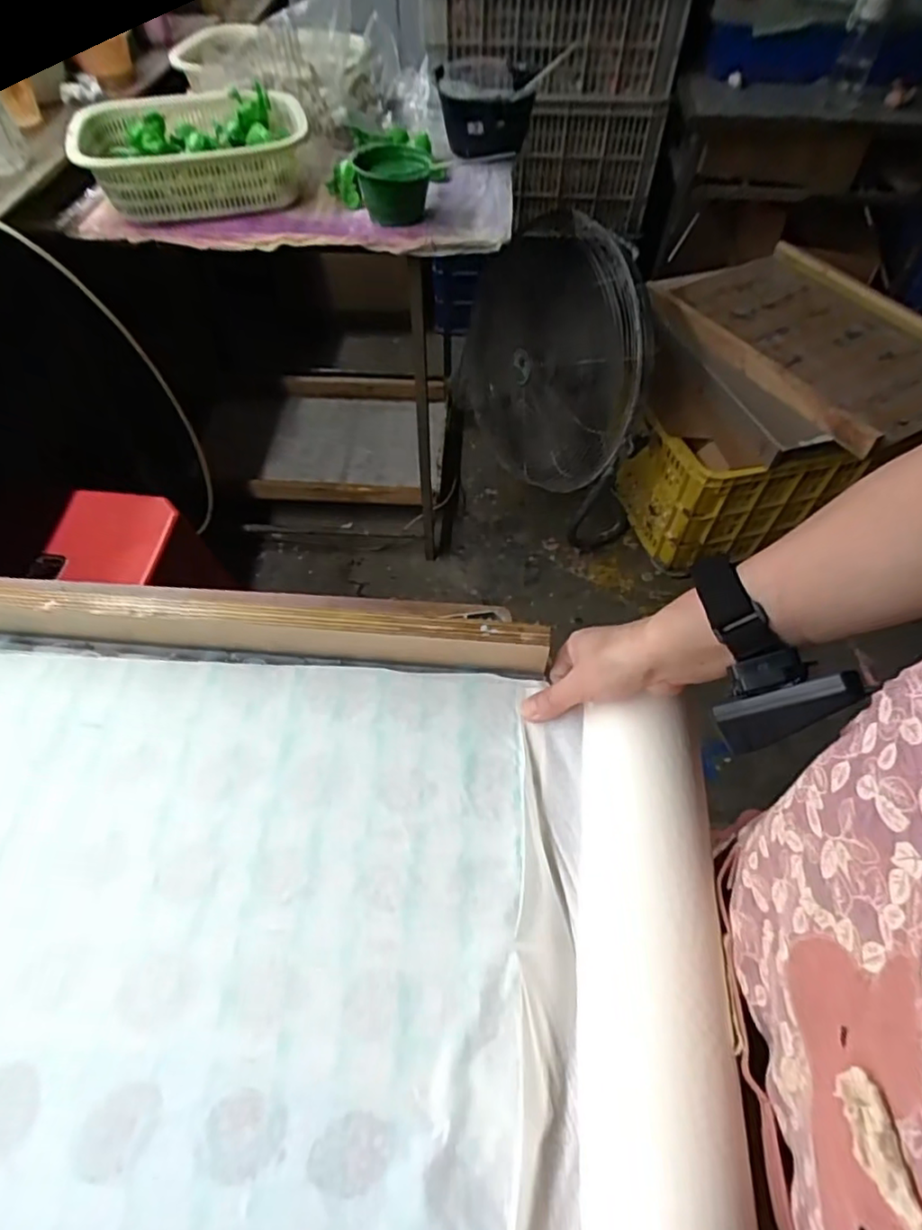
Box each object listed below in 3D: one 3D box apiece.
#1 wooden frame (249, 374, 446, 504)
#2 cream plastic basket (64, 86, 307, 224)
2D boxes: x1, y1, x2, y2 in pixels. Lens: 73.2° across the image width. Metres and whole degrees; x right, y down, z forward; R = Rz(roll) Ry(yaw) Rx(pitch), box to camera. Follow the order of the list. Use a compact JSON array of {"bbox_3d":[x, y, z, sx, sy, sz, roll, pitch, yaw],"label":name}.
[{"bbox_3d":[-0.263,-0.446,1.550,0.426,0.071,0.439,3,55,2],"label":"wooden frame"},{"bbox_3d":[-0.374,-0.647,0.873,0.315,0.085,0.189,-12,56,-9],"label":"cream plastic basket"}]

